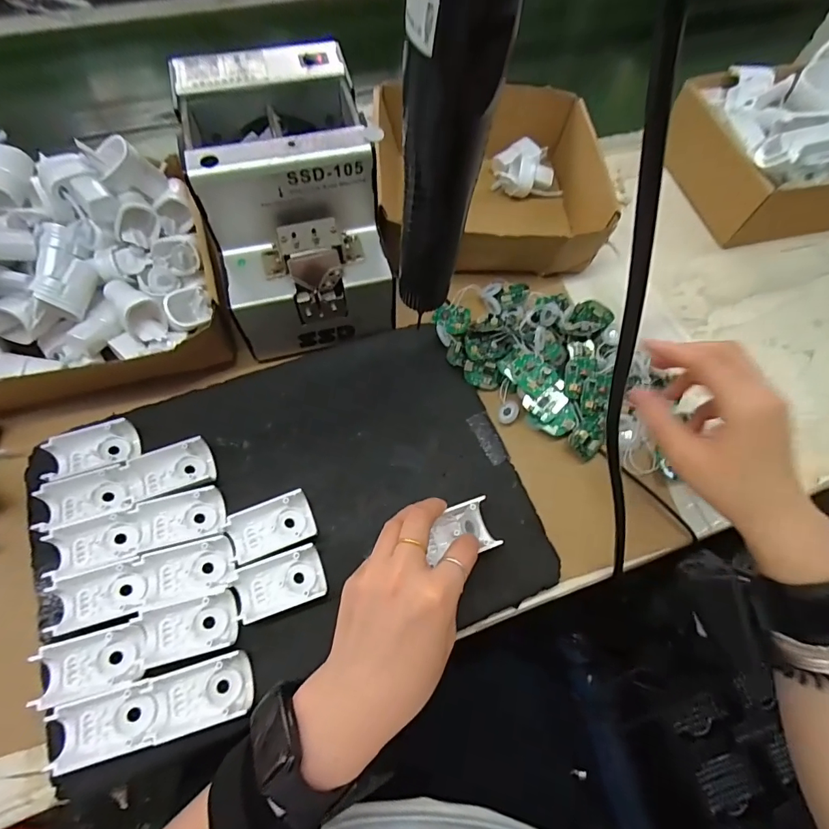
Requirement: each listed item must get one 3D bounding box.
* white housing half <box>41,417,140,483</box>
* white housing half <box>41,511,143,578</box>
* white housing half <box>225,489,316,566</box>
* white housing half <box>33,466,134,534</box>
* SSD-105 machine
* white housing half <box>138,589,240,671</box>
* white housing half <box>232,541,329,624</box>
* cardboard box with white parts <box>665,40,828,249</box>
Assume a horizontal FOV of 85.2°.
[{"bbox_3d":[-0.238,0.027,0.334,0.056,0.024,0.033,-15,67,-10],"label":"white housing half"},{"bbox_3d":[-0.216,0.088,0.308,0.055,0.018,0.035,-13,67,-9],"label":"white housing half"},{"bbox_3d":[-0.101,0.079,0.318,0.056,0.018,0.032,-21,68,-12],"label":"white housing half"},{"bbox_3d":[-0.230,0.060,0.322,0.060,0.025,0.037,-14,67,-9],"label":"white housing half"},{"bbox_3d":[-0.099,-0.168,0.369,0.127,0.140,0.183,-14,67,-9],"label":"SSD-105 machine"},{"bbox_3d":[-0.144,0.138,0.291,0.057,0.016,0.033,-13,67,-9],"label":"white housing half"},{"bbox_3d":[-0.090,0.114,0.304,0.056,0.017,0.036,-16,67,-10],"label":"white housing half"},{"bbox_3d":[0.406,-0.292,0.477,0.210,0.104,0.176,-12,67,-9],"label":"cardboard box with white parts"}]

